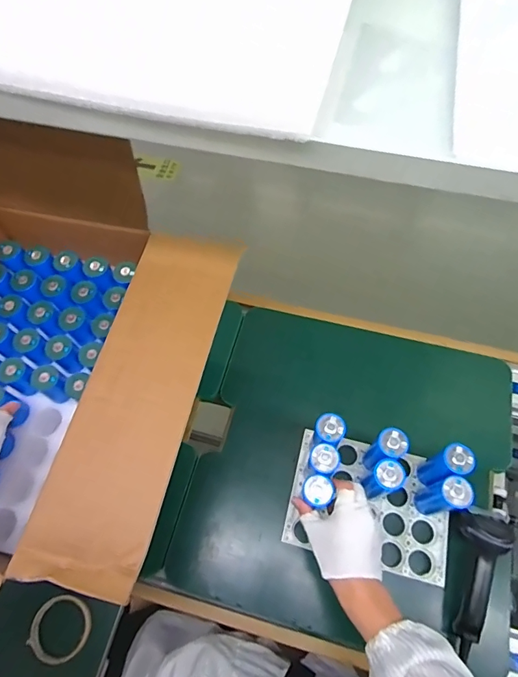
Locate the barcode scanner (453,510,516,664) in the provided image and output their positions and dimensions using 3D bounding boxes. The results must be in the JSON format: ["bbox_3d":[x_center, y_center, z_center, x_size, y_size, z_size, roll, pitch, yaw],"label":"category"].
[{"bbox_3d":[0.296,0.331,0.600,0.062,0.055,0.183,21,66,11],"label":"barcode scanner"}]

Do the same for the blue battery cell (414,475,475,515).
[{"bbox_3d":[0.254,0.223,0.608,0.035,0.129,0.038,-1,64,1],"label":"blue battery cell"}]

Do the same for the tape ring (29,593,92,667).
[{"bbox_3d":[-0.299,0.438,0.657,0.089,0.010,0.087,-1,64,1],"label":"tape ring"}]

